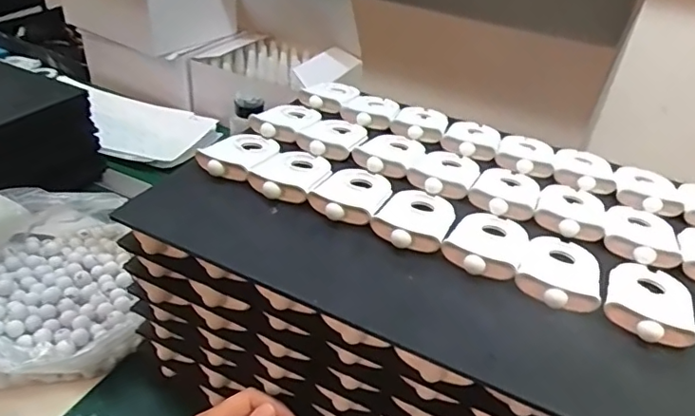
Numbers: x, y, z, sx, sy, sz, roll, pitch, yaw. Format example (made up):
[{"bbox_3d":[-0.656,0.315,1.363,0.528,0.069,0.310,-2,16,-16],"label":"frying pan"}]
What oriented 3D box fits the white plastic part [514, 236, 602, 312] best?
[{"bbox_3d":[0.167,0.044,0.420,0.058,0.013,0.090,20,37,19],"label":"white plastic part"}]

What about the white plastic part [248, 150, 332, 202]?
[{"bbox_3d":[-0.050,-0.036,0.498,0.059,0.014,0.089,18,36,16],"label":"white plastic part"}]

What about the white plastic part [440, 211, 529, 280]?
[{"bbox_3d":[0.115,0.025,0.443,0.058,0.015,0.089,20,37,19],"label":"white plastic part"}]

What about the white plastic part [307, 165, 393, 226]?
[{"bbox_3d":[0.007,-0.018,0.484,0.056,0.013,0.091,17,36,16],"label":"white plastic part"}]

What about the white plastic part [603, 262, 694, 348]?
[{"bbox_3d":[0.226,0.067,0.402,0.059,0.017,0.087,22,37,21],"label":"white plastic part"}]

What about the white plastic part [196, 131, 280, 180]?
[{"bbox_3d":[-0.105,-0.056,0.523,0.059,0.016,0.089,16,36,14],"label":"white plastic part"}]

